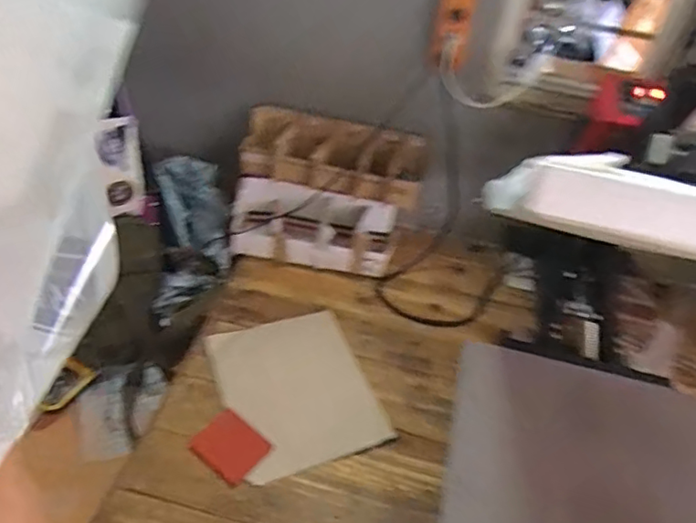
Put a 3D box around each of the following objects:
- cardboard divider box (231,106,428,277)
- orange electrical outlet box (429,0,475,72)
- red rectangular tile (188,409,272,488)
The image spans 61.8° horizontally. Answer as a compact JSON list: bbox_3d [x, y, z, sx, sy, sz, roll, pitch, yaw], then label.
[{"bbox_3d":[-0.044,-0.140,1.130,0.348,0.211,0.209,10,42,3],"label":"cardboard divider box"},{"bbox_3d":[0.179,-0.417,0.979,0.062,0.182,0.039,14,13,7],"label":"orange electrical outlet box"},{"bbox_3d":[-0.165,0.263,0.823,0.093,0.014,0.081,31,47,24],"label":"red rectangular tile"}]

